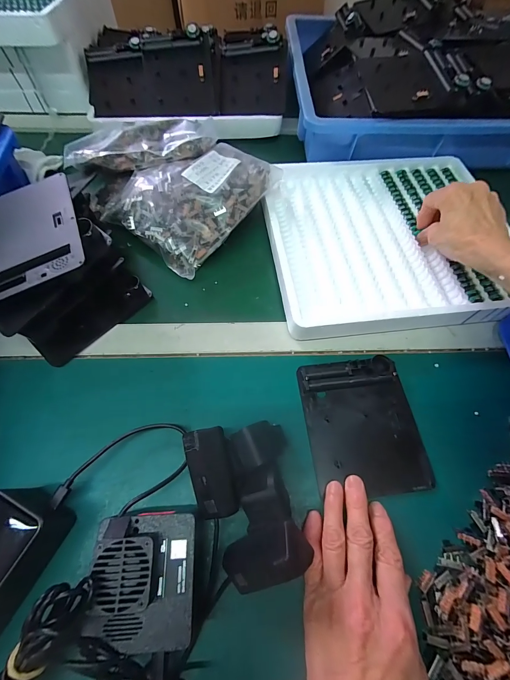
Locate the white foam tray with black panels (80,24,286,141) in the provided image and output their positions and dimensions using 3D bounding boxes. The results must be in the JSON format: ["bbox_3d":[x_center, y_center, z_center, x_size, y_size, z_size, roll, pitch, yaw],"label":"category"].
[{"bbox_3d":[-0.115,-0.438,0.479,0.335,0.087,0.174,1,62,-1],"label":"white foam tray with black panels"}]

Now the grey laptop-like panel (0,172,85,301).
[{"bbox_3d":[-0.229,-0.102,0.279,0.112,0.005,0.134,-23,68,-1],"label":"grey laptop-like panel"}]

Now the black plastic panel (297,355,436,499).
[{"bbox_3d":[0.109,0.084,0.287,0.110,0.014,0.127,-6,67,-5],"label":"black plastic panel"}]

